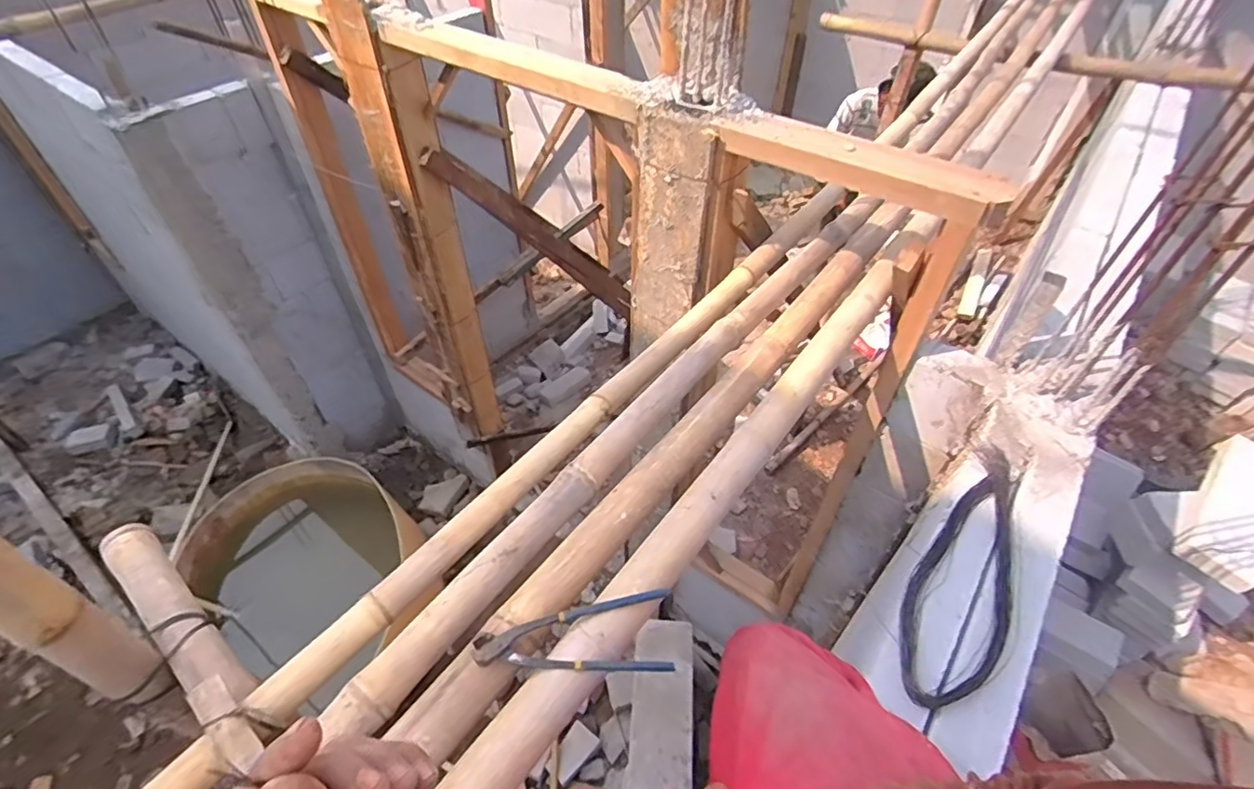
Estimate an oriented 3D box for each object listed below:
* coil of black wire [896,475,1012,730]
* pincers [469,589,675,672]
[{"bbox_3d":[0.470,0.248,0.818,0.128,0.035,0.432,27,51,24],"label":"coil of black wire"},{"bbox_3d":[-0.061,0.266,0.653,0.215,0.038,0.090,0,47,-1],"label":"pincers"}]

